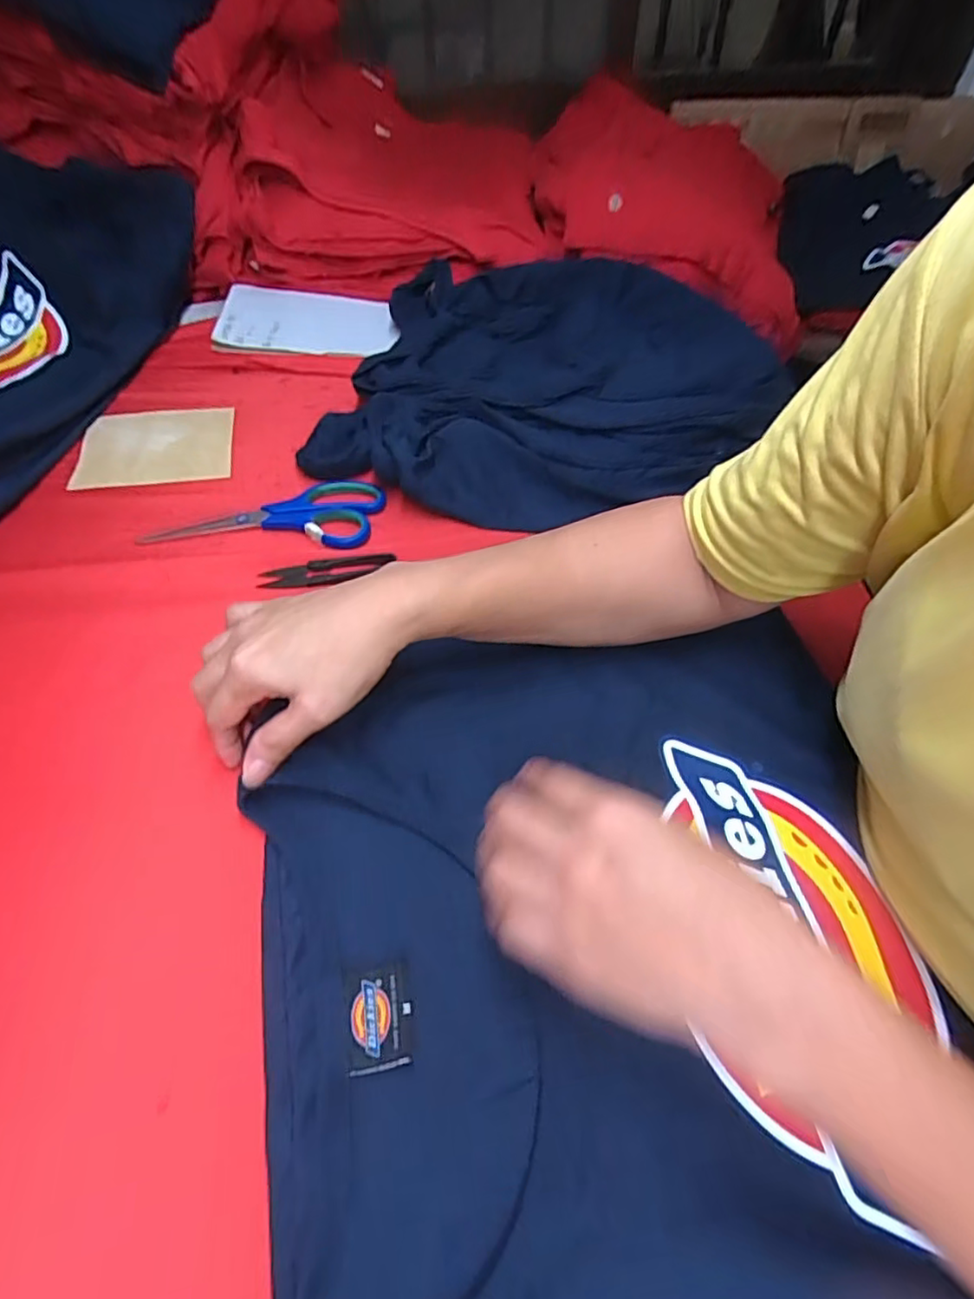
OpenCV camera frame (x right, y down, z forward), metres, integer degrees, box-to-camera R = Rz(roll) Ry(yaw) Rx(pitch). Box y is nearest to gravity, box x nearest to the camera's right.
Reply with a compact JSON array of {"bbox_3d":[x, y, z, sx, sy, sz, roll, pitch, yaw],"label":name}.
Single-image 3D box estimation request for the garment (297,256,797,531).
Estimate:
[{"bbox_3d":[0.074,-0.267,0.588,0.383,0.048,0.400,10,53,9],"label":"garment"}]

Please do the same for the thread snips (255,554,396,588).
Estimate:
[{"bbox_3d":[-0.119,-0.059,0.460,0.098,0.004,0.027,-8,53,-4],"label":"thread snips"}]

